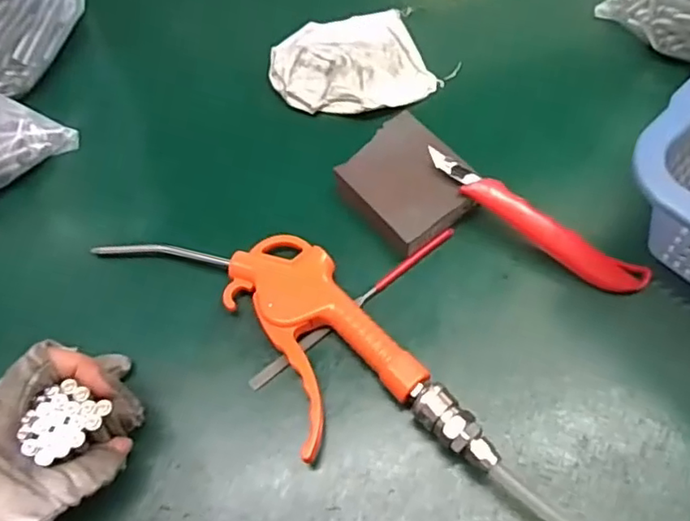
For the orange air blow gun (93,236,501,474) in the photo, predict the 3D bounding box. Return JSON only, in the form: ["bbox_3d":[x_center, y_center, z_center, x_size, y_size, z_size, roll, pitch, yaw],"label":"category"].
[{"bbox_3d":[-0.033,0.040,0.360,0.093,0.030,0.253,-39,63,-14],"label":"orange air blow gun"}]

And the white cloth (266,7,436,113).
[{"bbox_3d":[0.001,-0.150,0.464,0.110,0.018,0.101,-23,60,-5],"label":"white cloth"}]

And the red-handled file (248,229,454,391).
[{"bbox_3d":[0.007,0.027,0.381,0.159,0.007,0.008,-38,63,-13],"label":"red-handled file"}]

